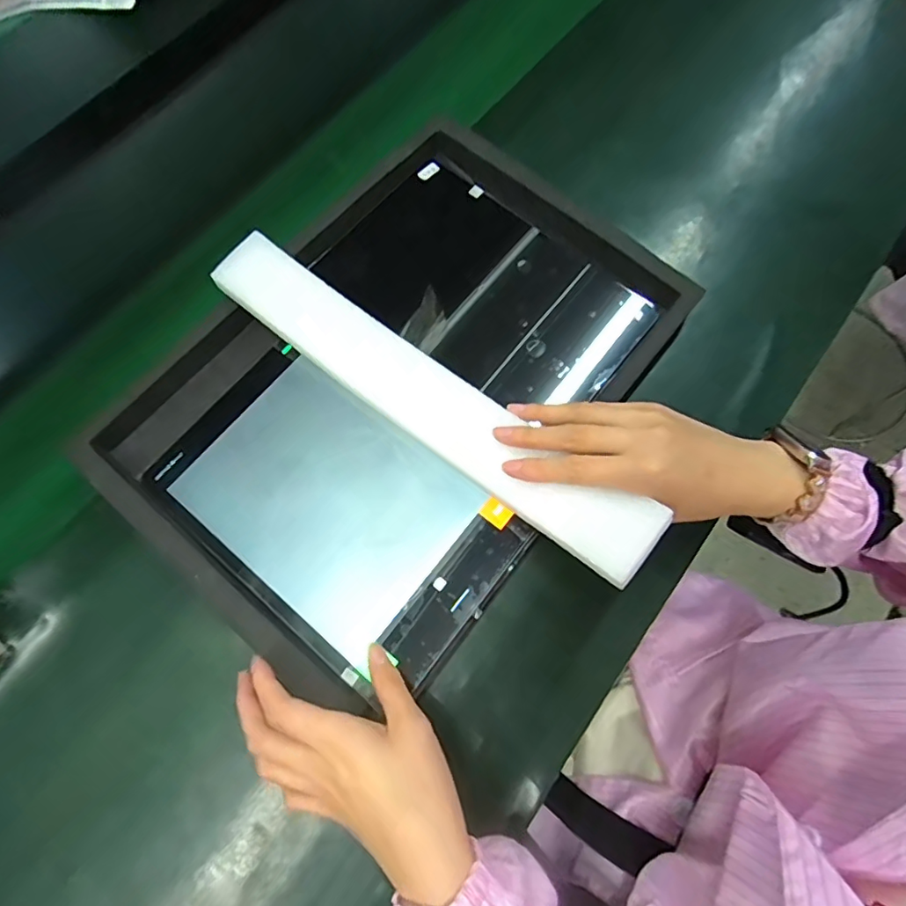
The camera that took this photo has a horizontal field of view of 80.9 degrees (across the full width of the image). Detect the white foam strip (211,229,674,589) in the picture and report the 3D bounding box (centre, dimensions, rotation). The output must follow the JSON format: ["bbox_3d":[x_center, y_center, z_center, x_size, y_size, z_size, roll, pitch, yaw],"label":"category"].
[{"bbox_3d":[-0.026,-0.045,0.368,0.364,0.028,0.055,38,77,18],"label":"white foam strip"}]

